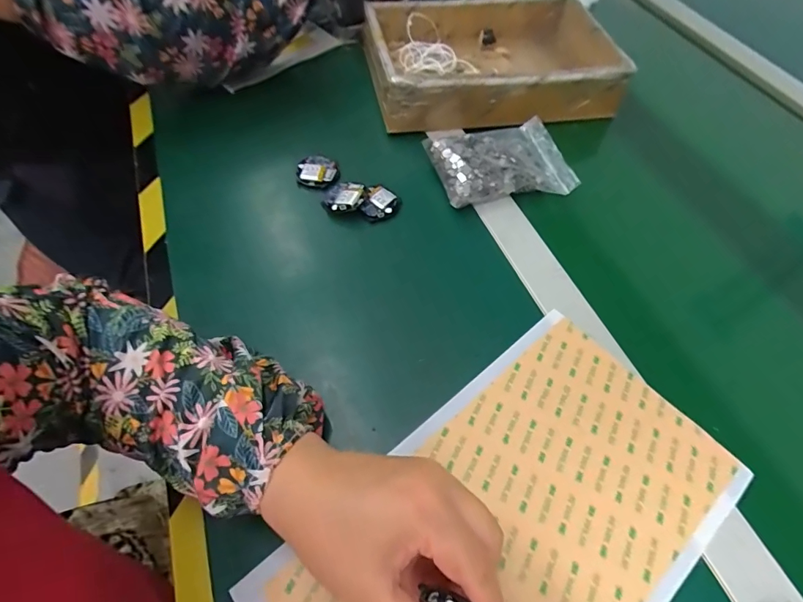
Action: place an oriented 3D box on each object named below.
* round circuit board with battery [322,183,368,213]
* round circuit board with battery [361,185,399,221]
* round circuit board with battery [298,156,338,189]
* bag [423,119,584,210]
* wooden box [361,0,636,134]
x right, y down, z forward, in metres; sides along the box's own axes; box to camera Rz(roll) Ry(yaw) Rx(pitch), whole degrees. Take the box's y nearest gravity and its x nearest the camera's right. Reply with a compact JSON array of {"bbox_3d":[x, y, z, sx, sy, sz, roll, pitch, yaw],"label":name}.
[{"bbox_3d":[-0.055,-0.099,0.415,0.040,0.011,0.036,6,57,3],"label":"round circuit board with battery"},{"bbox_3d":[-0.020,-0.093,0.417,0.031,0.008,0.038,21,64,-1],"label":"round circuit board with battery"},{"bbox_3d":[-0.085,-0.132,0.441,0.036,0.012,0.037,0,57,-1],"label":"round circuit board with battery"},{"bbox_3d":[0.100,-0.139,0.435,0.133,0.035,0.091,-14,58,-10],"label":"bag"},{"bbox_3d":[0.101,-0.293,0.519,0.279,0.056,0.197,-7,57,-5],"label":"wooden box"}]

